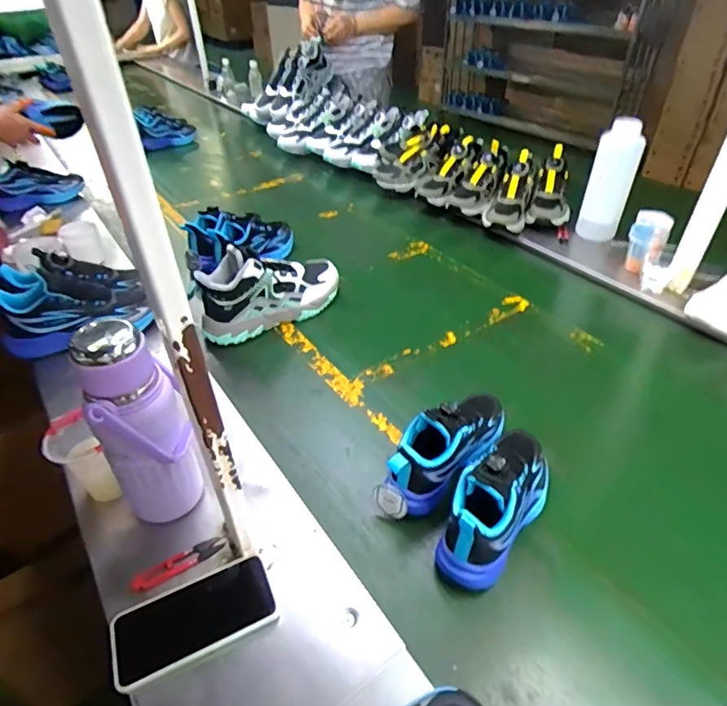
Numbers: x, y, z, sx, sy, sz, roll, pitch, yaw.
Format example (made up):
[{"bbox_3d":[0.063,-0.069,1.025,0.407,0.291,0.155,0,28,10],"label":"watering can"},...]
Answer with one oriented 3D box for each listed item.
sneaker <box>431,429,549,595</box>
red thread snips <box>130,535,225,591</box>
[{"bbox_3d":[0.168,0.173,0.593,0.072,0.120,0.218,24,47,33],"label":"sneaker"},{"bbox_3d":[-0.208,0.238,0.561,0.104,0.008,0.023,-18,58,-28],"label":"red thread snips"}]

